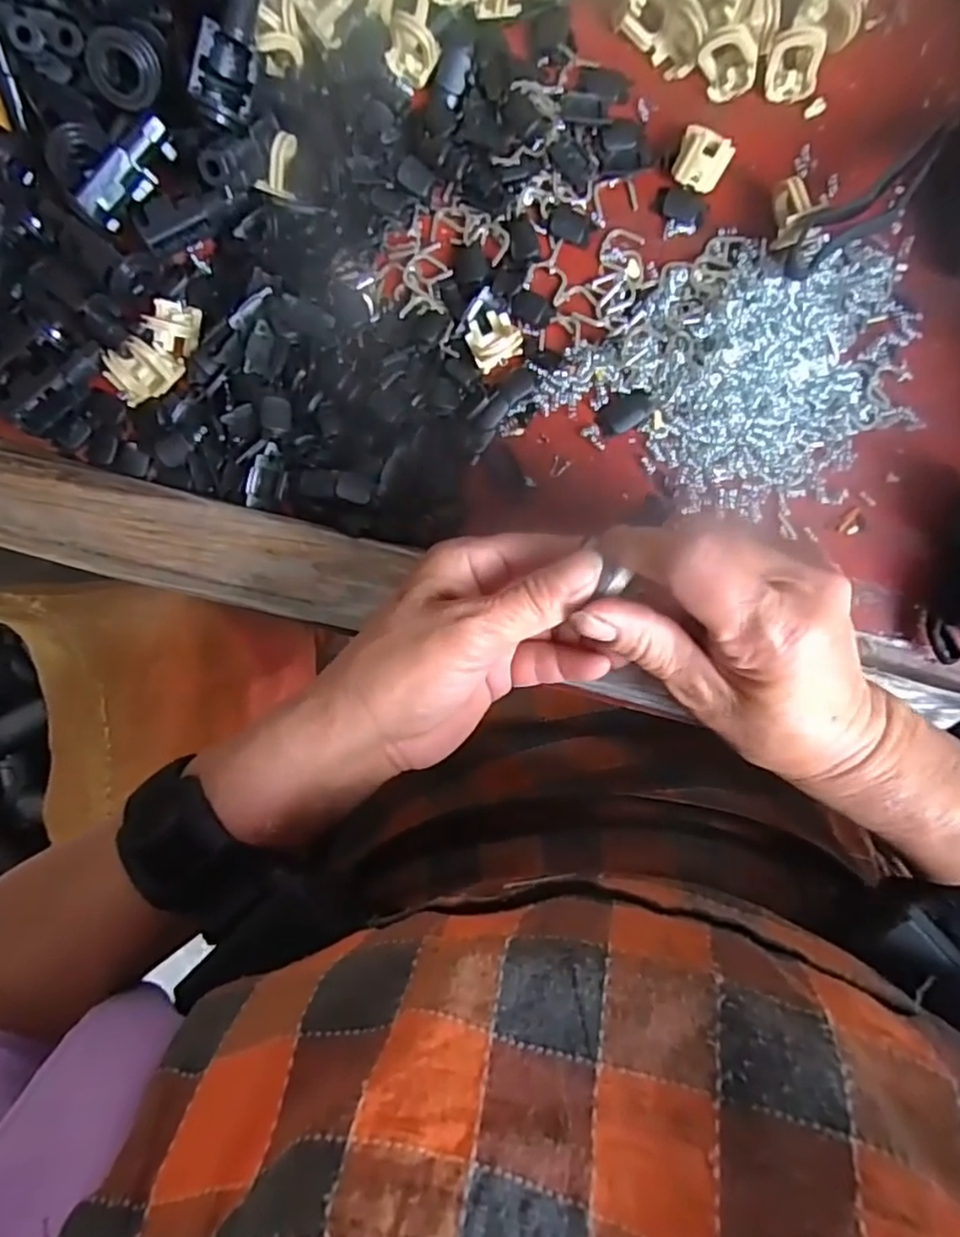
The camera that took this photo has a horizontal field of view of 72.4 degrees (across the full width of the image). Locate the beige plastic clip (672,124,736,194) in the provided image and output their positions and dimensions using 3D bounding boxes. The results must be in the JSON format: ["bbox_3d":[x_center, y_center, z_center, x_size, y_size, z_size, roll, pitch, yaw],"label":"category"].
[{"bbox_3d":[0.098,-0.201,0.287,0.022,0.017,0.017,26,90,6],"label":"beige plastic clip"}]

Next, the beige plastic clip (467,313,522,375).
[{"bbox_3d":[0.006,-0.126,0.292,0.021,0.015,0.021,-26,85,4],"label":"beige plastic clip"}]

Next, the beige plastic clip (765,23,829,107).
[{"bbox_3d":[0.138,-0.243,0.288,0.022,0.026,0.012,19,54,26],"label":"beige plastic clip"}]

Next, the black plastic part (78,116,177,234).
[{"bbox_3d":[-0.154,-0.195,0.289,0.010,0.021,0.049,42,92,6],"label":"black plastic part"}]

